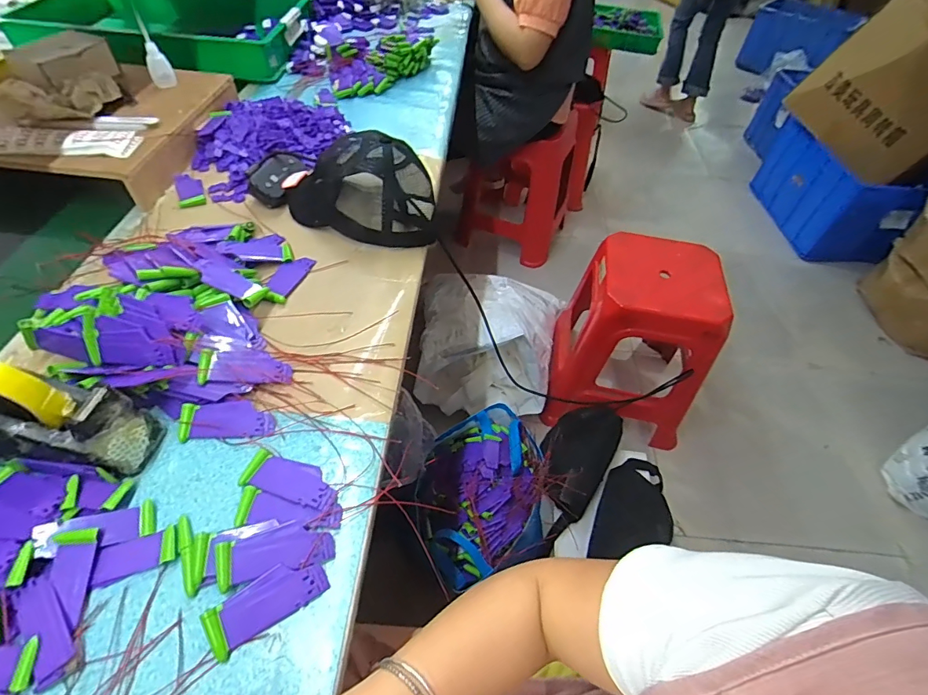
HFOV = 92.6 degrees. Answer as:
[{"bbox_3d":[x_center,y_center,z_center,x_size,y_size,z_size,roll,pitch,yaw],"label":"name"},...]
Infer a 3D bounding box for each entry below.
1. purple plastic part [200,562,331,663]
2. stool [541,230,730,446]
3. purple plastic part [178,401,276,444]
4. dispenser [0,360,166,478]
[{"bbox_3d":[-0.156,0.202,0.353,0.087,0.004,0.038,-26,76,-28],"label":"purple plastic part"},{"bbox_3d":[0.461,-0.034,1.206,0.365,0.430,0.359,13,52,6],"label":"stool"},{"bbox_3d":[-0.236,0.073,0.445,0.086,0.010,0.035,-2,53,-7],"label":"purple plastic part"},{"bbox_3d":[-0.386,0.055,0.381,0.190,0.106,0.062,6,52,-1],"label":"dispenser"}]

